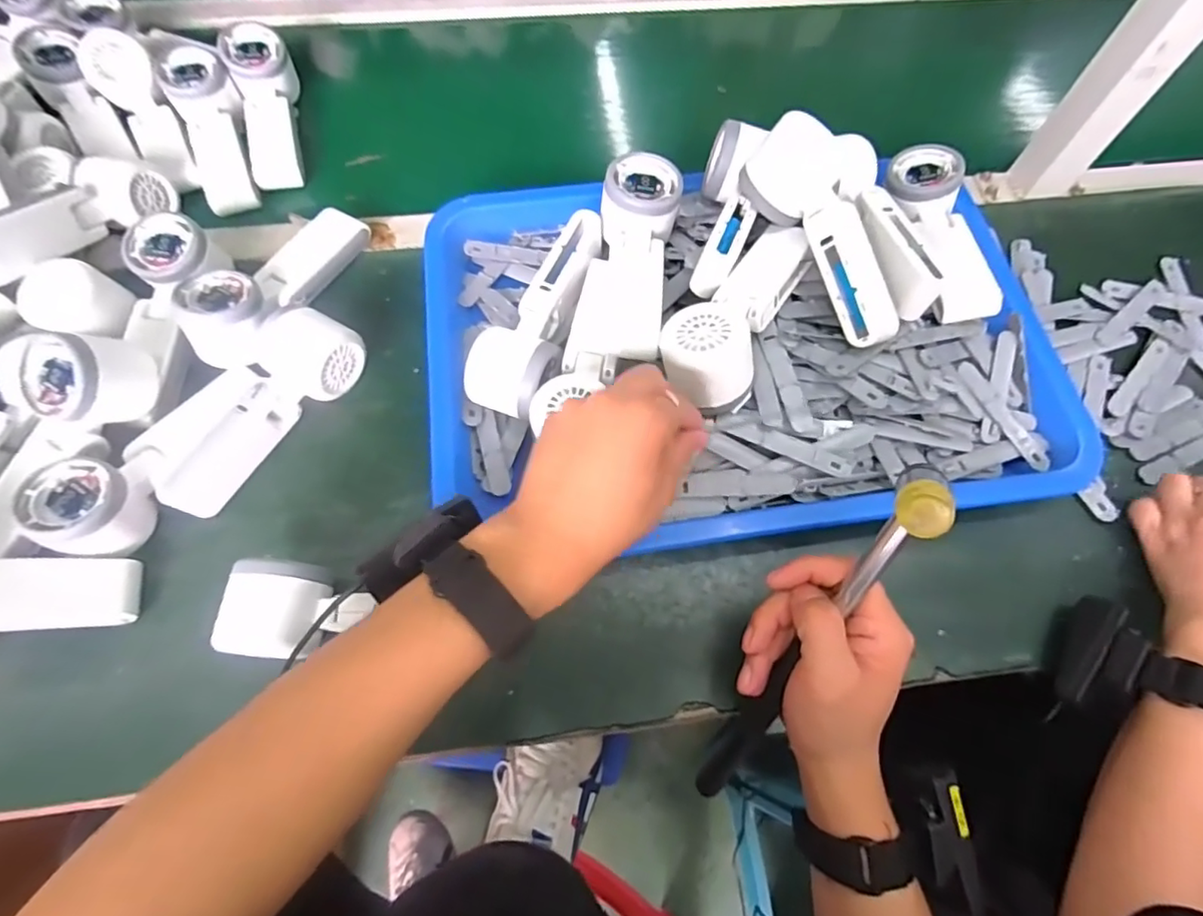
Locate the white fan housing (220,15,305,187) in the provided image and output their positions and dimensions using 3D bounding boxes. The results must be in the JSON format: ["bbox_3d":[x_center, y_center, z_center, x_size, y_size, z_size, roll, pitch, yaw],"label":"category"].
[{"bbox_3d":[-0.313,-0.324,0.542,0.056,0.042,0.163,-12,84,-7],"label":"white fan housing"}]

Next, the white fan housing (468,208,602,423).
[{"bbox_3d":[-0.048,-0.105,0.431,0.061,0.054,0.171,15,66,5],"label":"white fan housing"}]

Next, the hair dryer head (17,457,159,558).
[{"bbox_3d":[-0.336,0.030,0.383,0.056,0.048,0.068,28,68,11],"label":"hair dryer head"}]

